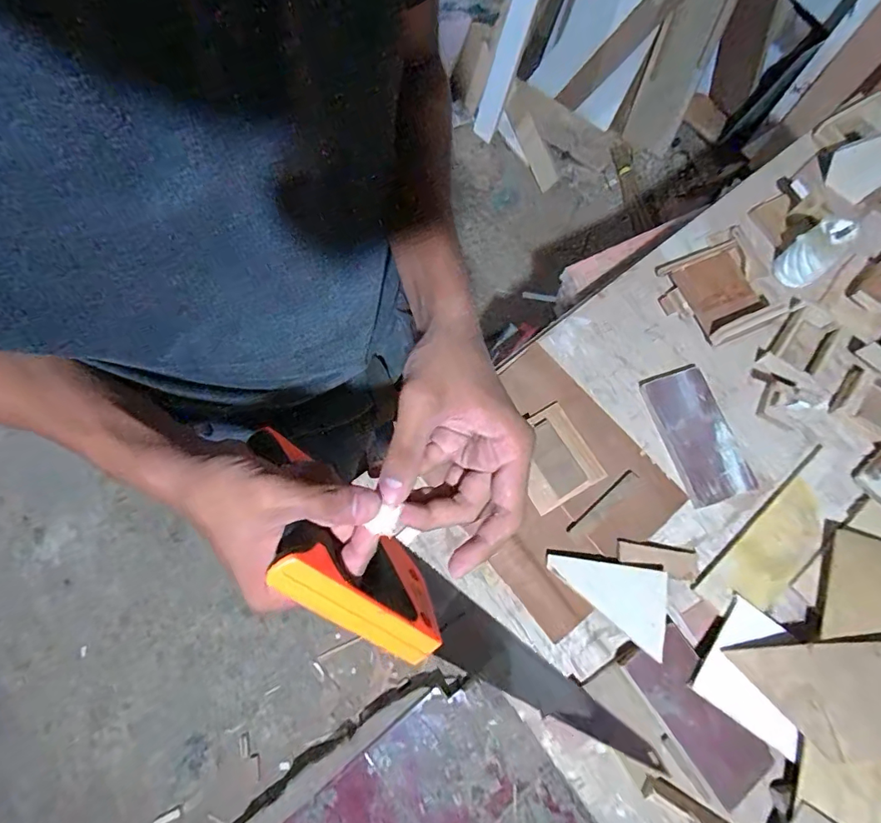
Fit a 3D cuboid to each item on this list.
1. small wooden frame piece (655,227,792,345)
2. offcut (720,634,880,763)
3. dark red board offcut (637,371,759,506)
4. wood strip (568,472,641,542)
[{"bbox_3d":[0.441,-0.197,0.762,0.178,0.034,0.173,-20,75,-5],"label":"small wooden frame piece"},{"bbox_3d":[0.481,0.345,0.585,0.210,0.006,0.127,-7,68,5],"label":"offcut"},{"bbox_3d":[0.377,0.034,0.710,0.092,0.012,0.192,-17,75,-4],"label":"dark red board offcut"},{"bbox_3d":[0.235,0.137,0.691,0.128,0.005,0.023,-40,77,-10],"label":"wood strip"}]

